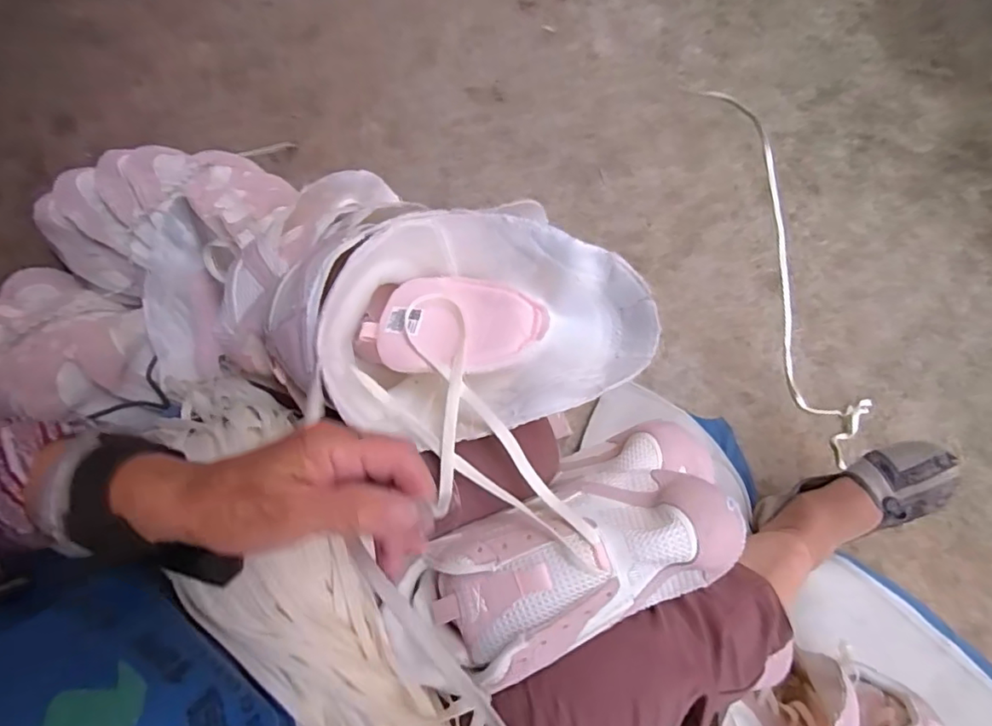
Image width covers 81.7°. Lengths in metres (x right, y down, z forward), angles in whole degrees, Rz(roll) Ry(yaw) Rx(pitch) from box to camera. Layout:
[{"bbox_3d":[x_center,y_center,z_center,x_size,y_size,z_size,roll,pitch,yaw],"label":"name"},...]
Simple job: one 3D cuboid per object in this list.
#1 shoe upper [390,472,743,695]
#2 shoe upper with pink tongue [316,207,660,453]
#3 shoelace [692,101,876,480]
[{"bbox_3d":[0.049,0.141,0.386,0.227,0.055,0.103,-23,77,-3],"label":"shoe upper"},{"bbox_3d":[-0.010,-0.028,0.417,0.223,0.084,0.154,-15,77,-1],"label":"shoe upper with pink tongue"},{"bbox_3d":[0.425,-0.157,0.843,0.099,0.017,0.611,-10,76,0],"label":"shoelace"}]

